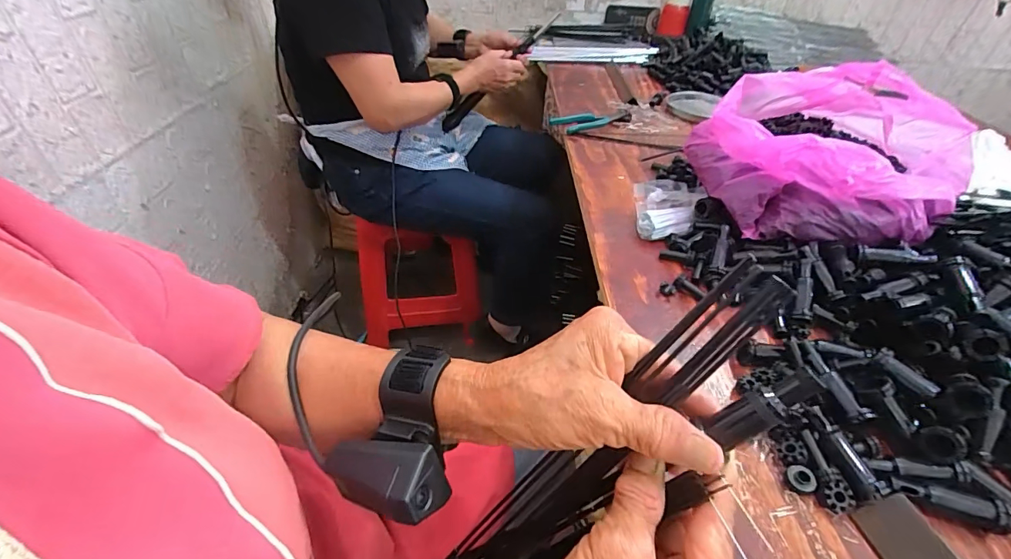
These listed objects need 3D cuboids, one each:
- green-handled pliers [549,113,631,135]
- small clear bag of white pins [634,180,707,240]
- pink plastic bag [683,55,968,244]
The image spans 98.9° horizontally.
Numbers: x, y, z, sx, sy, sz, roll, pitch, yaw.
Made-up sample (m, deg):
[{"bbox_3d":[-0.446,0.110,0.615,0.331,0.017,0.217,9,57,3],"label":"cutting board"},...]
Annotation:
[{"bbox_3d":[0.164,-0.295,0.805,0.154,0.022,0.064,-11,44,-15],"label":"green-handled pliers"},{"bbox_3d":[0.208,-0.090,0.551,0.082,0.039,0.085,6,42,4],"label":"small clear bag of white pins"},{"bbox_3d":[0.381,-0.148,0.499,0.260,0.115,0.225,-7,43,-11],"label":"pink plastic bag"}]

